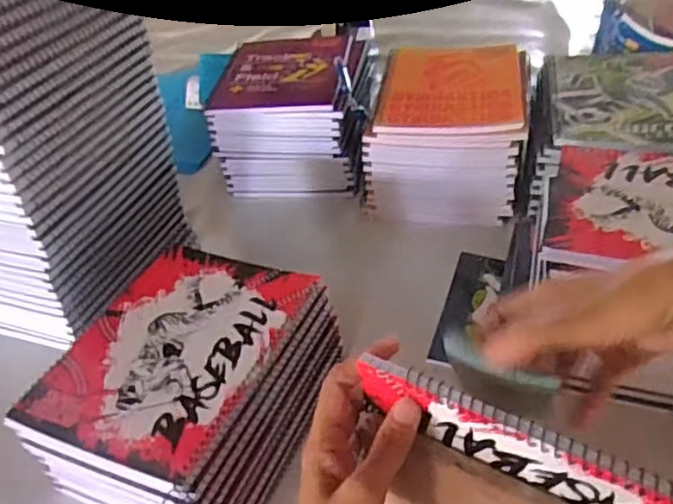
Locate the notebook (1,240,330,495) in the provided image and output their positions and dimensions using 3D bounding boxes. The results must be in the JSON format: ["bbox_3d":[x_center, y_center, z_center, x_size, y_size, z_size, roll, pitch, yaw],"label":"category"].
[{"bbox_3d":[-0.118,0.071,0.484,0.146,0.012,0.195,12,42,22],"label":"notebook"}]

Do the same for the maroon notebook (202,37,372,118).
[{"bbox_3d":[-0.055,-0.219,0.787,0.162,0.021,0.201,1,39,10],"label":"maroon notebook"}]

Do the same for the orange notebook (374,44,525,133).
[{"bbox_3d":[0.125,-0.181,0.706,0.144,0.020,0.176,2,39,11],"label":"orange notebook"}]

